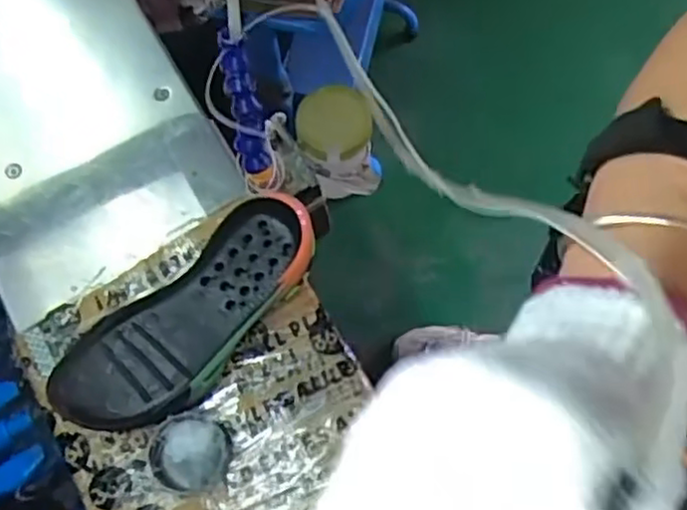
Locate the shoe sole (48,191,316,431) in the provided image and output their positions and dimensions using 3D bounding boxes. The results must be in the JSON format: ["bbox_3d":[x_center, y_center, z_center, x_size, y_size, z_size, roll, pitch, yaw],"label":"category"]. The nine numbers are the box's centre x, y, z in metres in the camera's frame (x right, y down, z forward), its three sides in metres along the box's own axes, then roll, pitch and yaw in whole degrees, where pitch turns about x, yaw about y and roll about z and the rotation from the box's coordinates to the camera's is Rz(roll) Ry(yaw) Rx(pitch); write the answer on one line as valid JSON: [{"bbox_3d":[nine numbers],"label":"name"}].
[{"bbox_3d":[-0.126,0.048,0.583,0.102,0.055,0.246,42,77,12],"label":"shoe sole"}]

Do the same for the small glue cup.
[{"bbox_3d":[-0.122,0.157,0.563,0.062,0.019,0.057,0,72,0],"label":"small glue cup"}]

